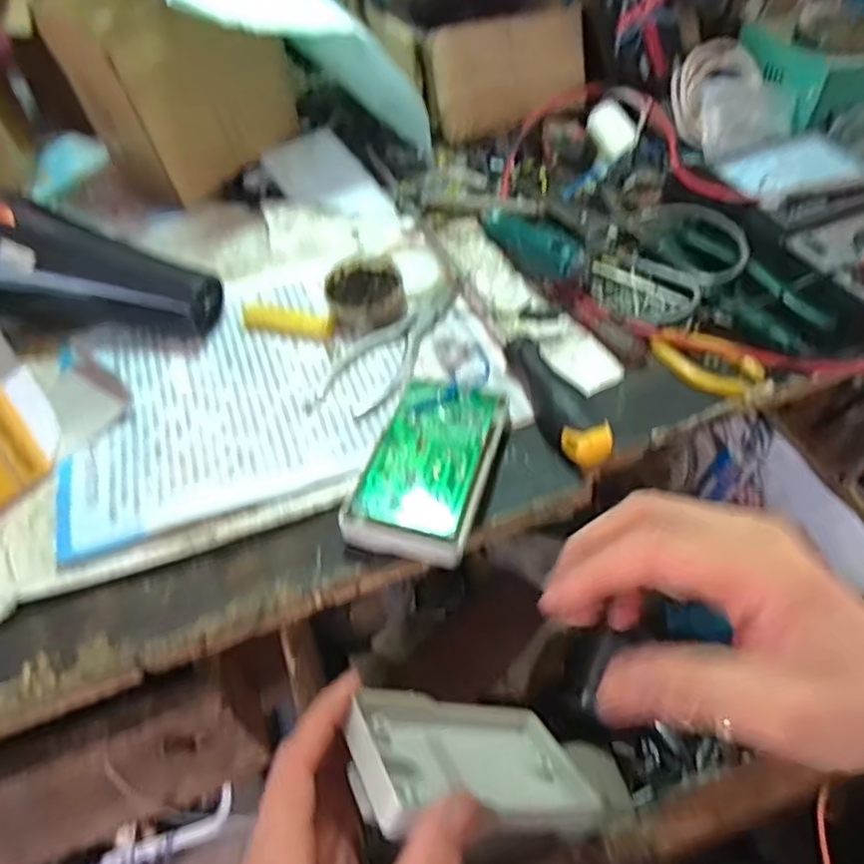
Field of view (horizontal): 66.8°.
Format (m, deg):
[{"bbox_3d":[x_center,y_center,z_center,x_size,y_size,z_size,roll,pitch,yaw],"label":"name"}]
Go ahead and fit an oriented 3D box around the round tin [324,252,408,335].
[{"bbox_3d":[-0.046,-0.097,0.460,0.053,0.022,0.056,-3,51,3],"label":"round tin"}]

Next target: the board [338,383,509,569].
[{"bbox_3d":[0.000,0.020,0.356,0.061,0.023,0.107,14,50,14],"label":"board"}]

